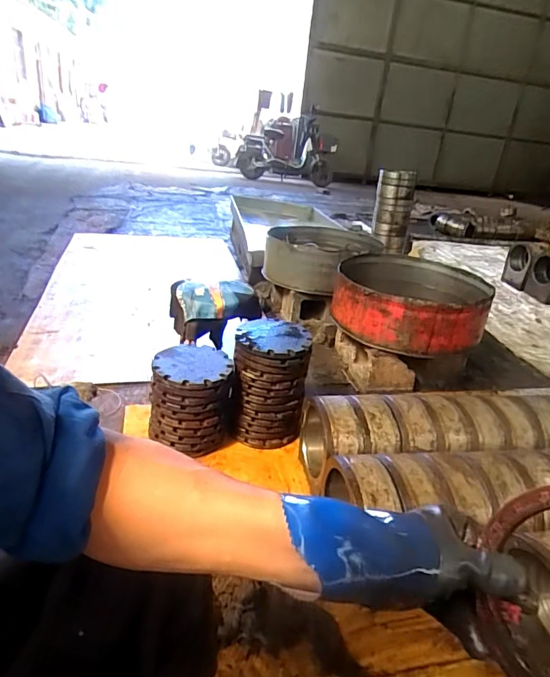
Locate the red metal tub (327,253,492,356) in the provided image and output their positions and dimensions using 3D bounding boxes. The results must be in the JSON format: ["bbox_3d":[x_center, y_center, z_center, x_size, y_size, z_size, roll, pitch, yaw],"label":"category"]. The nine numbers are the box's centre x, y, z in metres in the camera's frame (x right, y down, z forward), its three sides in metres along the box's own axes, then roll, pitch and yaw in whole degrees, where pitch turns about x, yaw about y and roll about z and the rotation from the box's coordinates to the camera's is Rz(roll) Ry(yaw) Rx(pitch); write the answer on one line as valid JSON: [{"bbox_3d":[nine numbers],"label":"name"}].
[{"bbox_3d":[0.512,-0.140,1.762,0.546,0.197,0.518,5,25,-3],"label":"red metal tub"}]

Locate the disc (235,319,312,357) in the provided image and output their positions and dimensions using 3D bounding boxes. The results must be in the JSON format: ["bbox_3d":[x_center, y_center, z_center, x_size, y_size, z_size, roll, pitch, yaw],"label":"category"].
[{"bbox_3d":[-0.002,-0.007,1.311,0.208,0.023,0.199,5,25,-3],"label":"disc"}]

